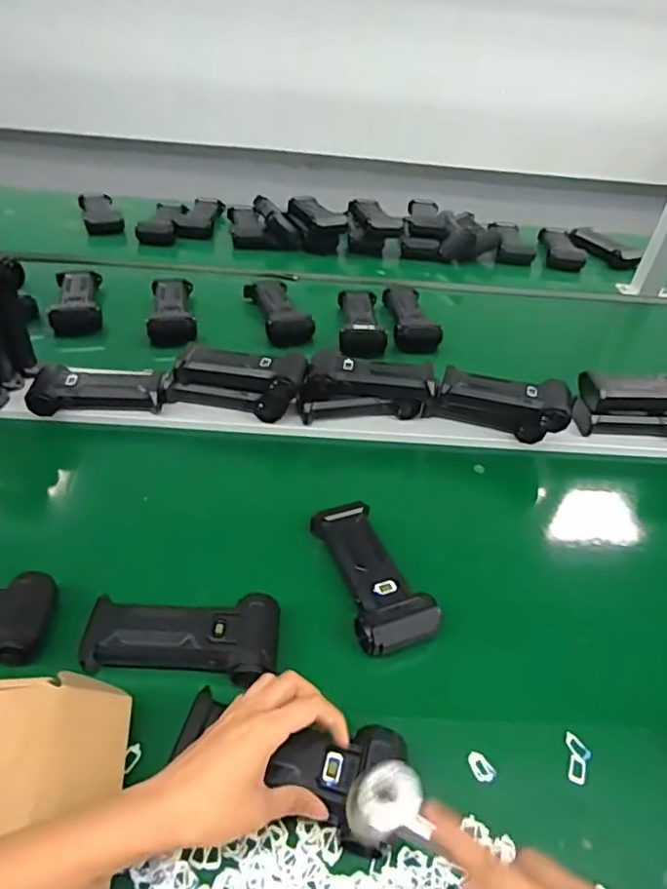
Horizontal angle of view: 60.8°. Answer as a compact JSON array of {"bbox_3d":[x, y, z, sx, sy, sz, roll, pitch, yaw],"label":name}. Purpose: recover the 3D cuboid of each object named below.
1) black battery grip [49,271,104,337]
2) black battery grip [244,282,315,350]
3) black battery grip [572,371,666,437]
[{"bbox_3d":[-0.409,-0.223,0.909,0.081,0.060,0.165,-10,45,-17],"label":"black battery grip"},{"bbox_3d":[-0.091,-0.221,0.933,0.073,0.047,0.172,-10,43,-18],"label":"black battery grip"},{"bbox_3d":[0.397,-0.054,0.738,0.164,0.066,0.072,6,40,0],"label":"black battery grip"}]

